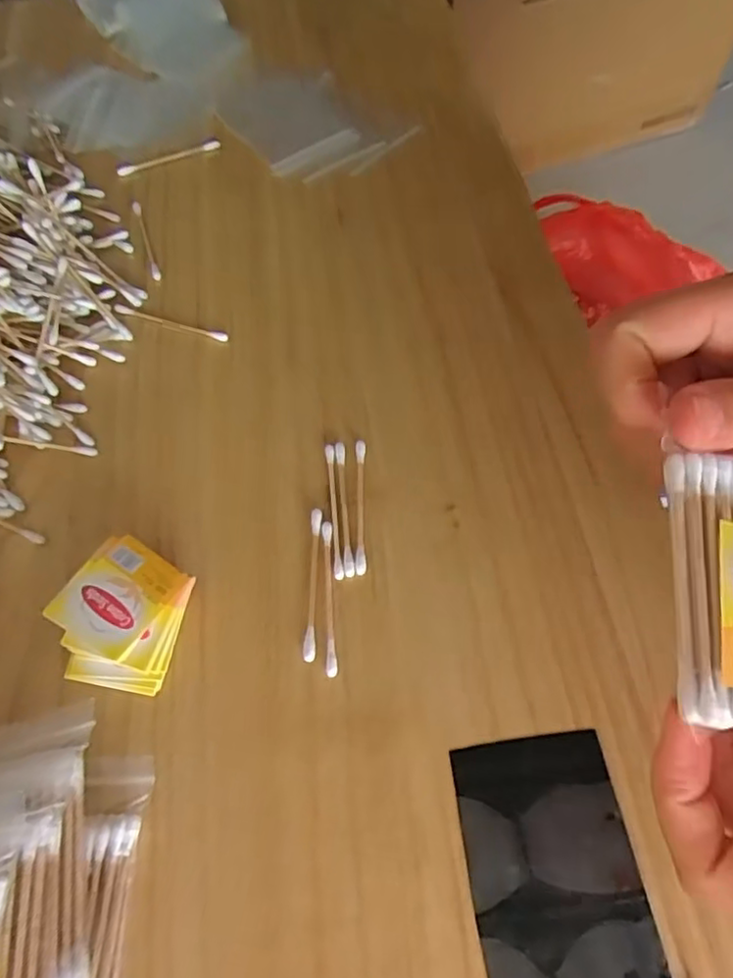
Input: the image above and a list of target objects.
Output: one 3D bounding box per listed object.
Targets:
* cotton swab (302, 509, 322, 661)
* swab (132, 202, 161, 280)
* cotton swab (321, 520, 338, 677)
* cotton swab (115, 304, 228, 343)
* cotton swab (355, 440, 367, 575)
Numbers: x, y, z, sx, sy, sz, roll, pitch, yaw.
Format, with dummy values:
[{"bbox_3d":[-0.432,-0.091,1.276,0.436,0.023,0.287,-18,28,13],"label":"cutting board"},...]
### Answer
[{"bbox_3d":[-0.024,0.041,0.290,0.006,0.004,0.071,1,60,1],"label":"cotton swab"},{"bbox_3d":[-0.138,-0.158,0.403,0.005,0.004,0.075,-18,62,-9],"label":"swab"},{"bbox_3d":[-0.017,0.046,0.286,0.005,0.004,0.071,-3,60,-1],"label":"cotton swab"},{"bbox_3d":[-0.112,-0.097,0.371,0.071,0.004,0.009,17,62,10],"label":"cotton swab"},{"bbox_3d":[-0.003,0.007,0.309,0.005,0.004,0.071,0,60,0],"label":"cotton swab"}]

